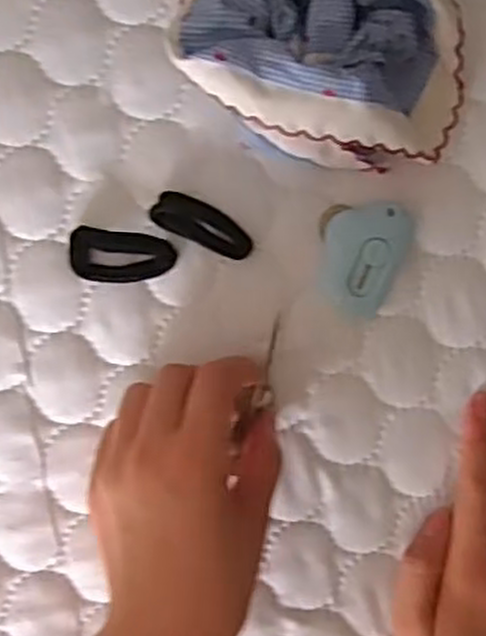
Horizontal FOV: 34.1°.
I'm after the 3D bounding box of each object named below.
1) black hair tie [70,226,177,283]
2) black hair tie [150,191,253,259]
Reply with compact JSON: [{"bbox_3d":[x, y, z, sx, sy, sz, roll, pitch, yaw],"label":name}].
[{"bbox_3d":[-0.056,-0.028,0.366,0.048,0.007,0.024,8,93,-1],"label":"black hair tie"},{"bbox_3d":[-0.018,-0.043,0.362,0.047,0.009,0.019,25,93,-1],"label":"black hair tie"}]

